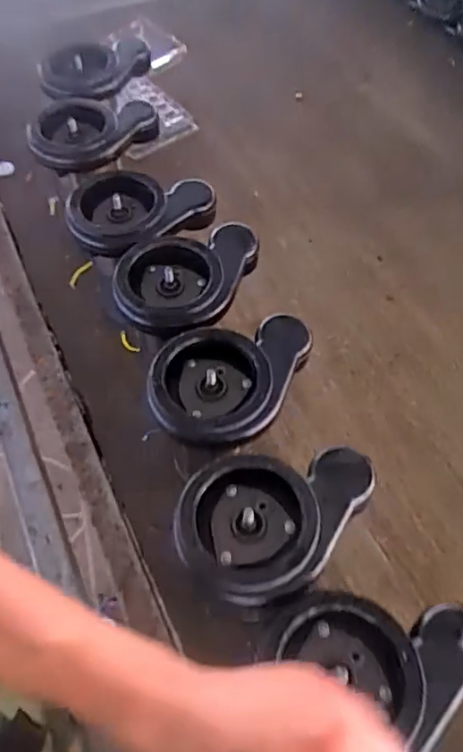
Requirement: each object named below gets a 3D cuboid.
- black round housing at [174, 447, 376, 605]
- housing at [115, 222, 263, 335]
[{"bbox_3d":[0.039,0.118,0.459,0.165,0.033,0.116,-6,56,-4],"label":"black round housing"},{"bbox_3d":[-0.045,-0.104,0.610,0.123,0.047,0.170,34,63,21],"label":"housing"}]

